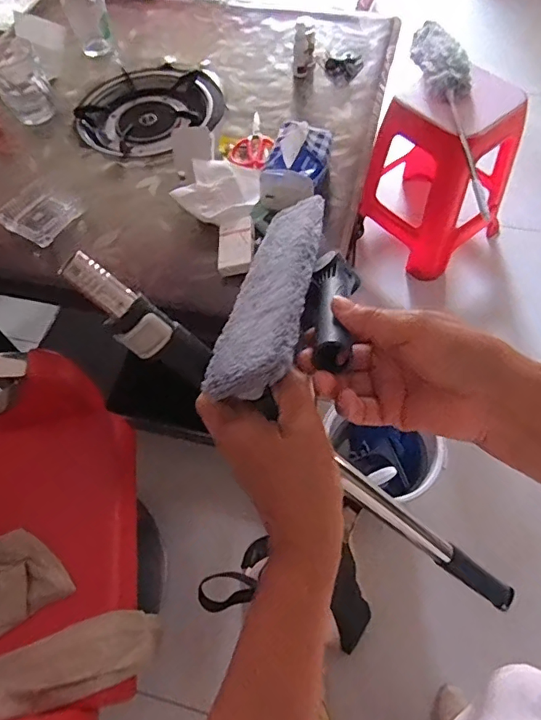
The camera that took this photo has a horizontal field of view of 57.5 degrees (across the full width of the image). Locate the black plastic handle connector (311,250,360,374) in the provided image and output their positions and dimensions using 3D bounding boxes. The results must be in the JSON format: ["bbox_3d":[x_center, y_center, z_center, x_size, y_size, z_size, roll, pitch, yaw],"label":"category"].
[{"bbox_3d":[0.041,-0.035,0.328,0.032,0.027,0.115,6,35,6],"label":"black plastic handle connector"}]

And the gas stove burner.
[{"bbox_3d":[-0.231,-0.507,0.999,0.275,0.063,0.300,34,67,20],"label":"gas stove burner"}]

